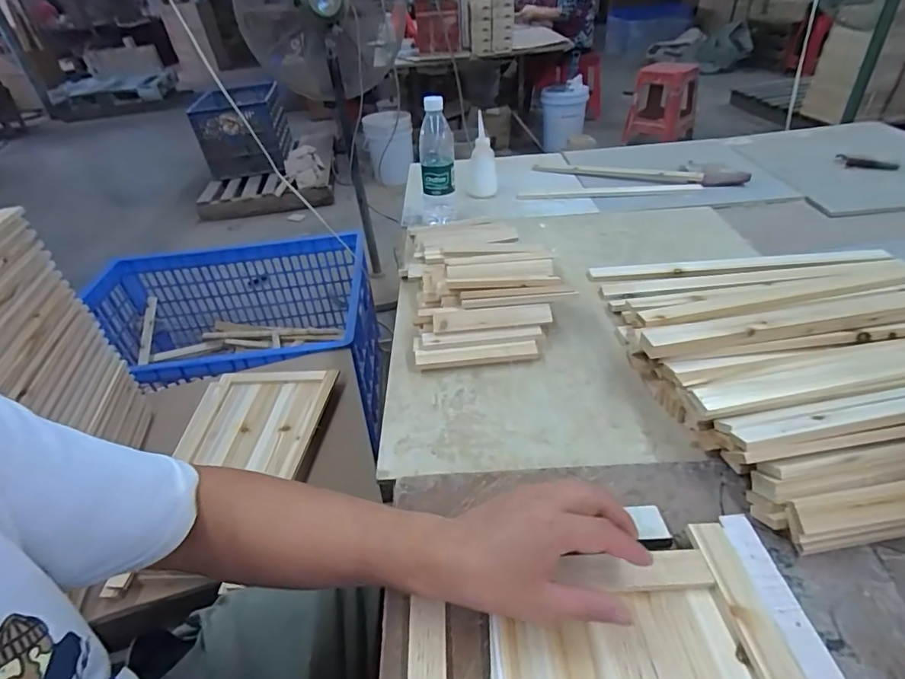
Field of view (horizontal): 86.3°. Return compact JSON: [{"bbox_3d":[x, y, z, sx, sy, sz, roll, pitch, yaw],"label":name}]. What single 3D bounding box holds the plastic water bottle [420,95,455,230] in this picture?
[{"bbox_3d":[-0.032,-0.326,0.910,0.074,0.224,0.075,-8,36,-2],"label":"plastic water bottle"}]

